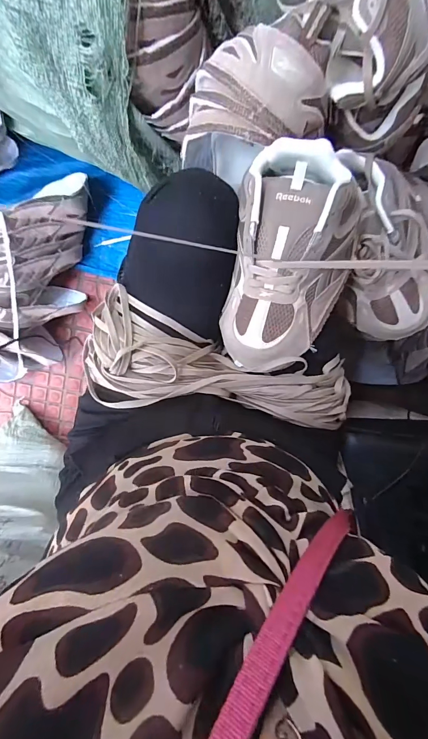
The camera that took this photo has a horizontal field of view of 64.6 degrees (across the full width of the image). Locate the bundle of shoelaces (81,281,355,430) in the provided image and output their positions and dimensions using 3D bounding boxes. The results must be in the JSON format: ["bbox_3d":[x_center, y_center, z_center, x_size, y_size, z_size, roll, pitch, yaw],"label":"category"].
[{"bbox_3d":[0.007,0.012,0.386,0.315,0.049,0.126,17,98,-5],"label":"bundle of shoelaces"}]

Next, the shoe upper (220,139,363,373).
[{"bbox_3d":[0.084,-0.112,0.356,0.127,0.076,0.233,8,98,-3],"label":"shoe upper"}]

